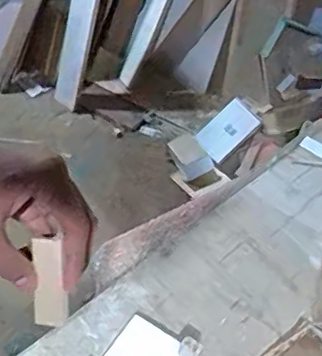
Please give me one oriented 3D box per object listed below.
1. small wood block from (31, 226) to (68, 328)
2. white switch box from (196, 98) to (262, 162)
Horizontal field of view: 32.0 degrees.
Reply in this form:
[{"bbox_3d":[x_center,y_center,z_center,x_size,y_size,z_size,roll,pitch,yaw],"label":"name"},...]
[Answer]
[{"bbox_3d":[-0.082,0.076,0.409,0.025,0.066,0.011,-3,7,-1],"label":"small wood block"},{"bbox_3d":[0.192,-0.138,1.636,0.107,0.177,0.034,44,28,-4],"label":"white switch box"}]

